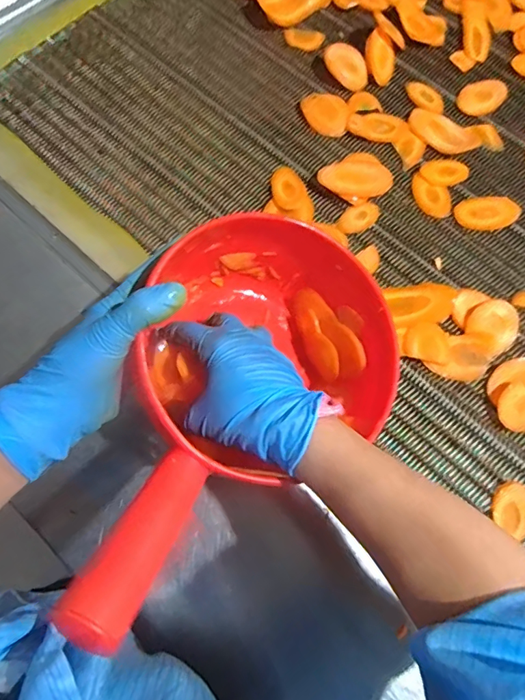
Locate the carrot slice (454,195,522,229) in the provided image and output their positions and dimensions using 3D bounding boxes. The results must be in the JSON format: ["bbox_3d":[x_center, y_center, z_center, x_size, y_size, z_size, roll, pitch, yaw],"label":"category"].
[{"bbox_3d":[0.264,-0.163,0.561,0.072,0.010,0.042,-8,73,-5],"label":"carrot slice"}]

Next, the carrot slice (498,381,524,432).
[{"bbox_3d":[0.261,0.062,0.482,0.051,0.004,0.042,43,85,-3],"label":"carrot slice"}]

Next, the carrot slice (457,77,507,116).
[{"bbox_3d":[0.288,-0.332,0.621,0.076,0.004,0.047,-35,77,-12],"label":"carrot slice"}]

